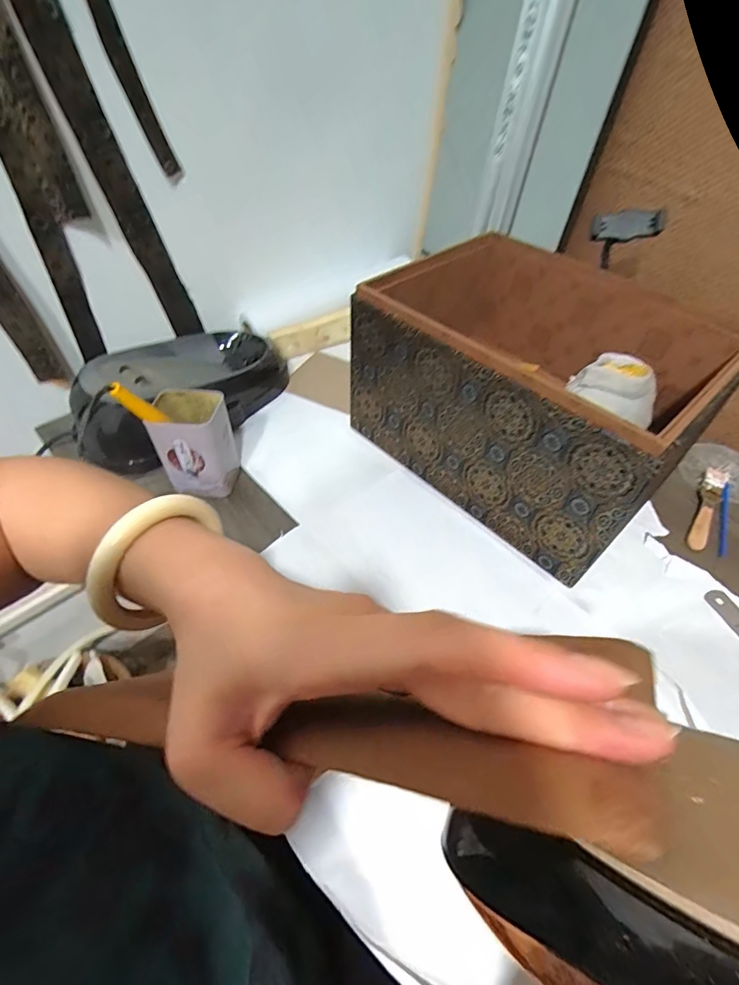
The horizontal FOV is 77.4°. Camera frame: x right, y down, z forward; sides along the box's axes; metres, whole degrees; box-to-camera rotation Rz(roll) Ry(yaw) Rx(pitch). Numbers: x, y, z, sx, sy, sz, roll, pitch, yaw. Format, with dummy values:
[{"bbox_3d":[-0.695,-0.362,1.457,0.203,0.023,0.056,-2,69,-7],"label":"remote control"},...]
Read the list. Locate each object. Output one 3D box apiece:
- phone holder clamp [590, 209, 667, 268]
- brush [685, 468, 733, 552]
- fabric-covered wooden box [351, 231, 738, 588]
[{"bbox_3d":[0.300,-0.305,0.556,0.083,0.065,0.026,6,50,3],"label":"phone holder clamp"},{"bbox_3d":[0.421,0.015,0.575,0.028,0.011,0.148,31,56,22],"label":"brush"},{"bbox_3d":[0.187,-0.125,0.543,0.266,0.184,0.339,-35,59,-27],"label":"fabric-covered wooden box"}]

